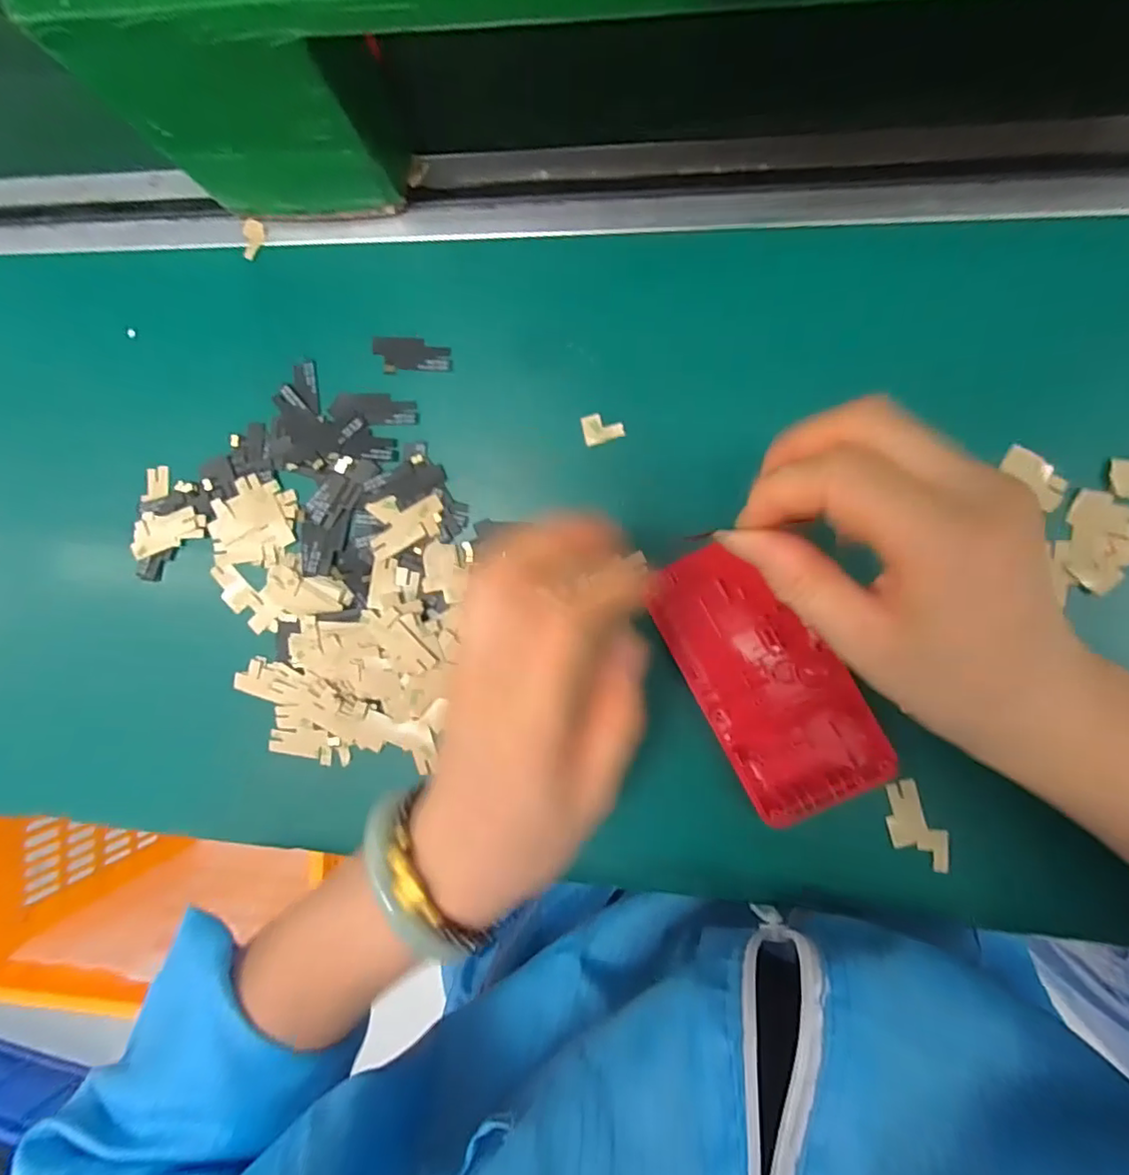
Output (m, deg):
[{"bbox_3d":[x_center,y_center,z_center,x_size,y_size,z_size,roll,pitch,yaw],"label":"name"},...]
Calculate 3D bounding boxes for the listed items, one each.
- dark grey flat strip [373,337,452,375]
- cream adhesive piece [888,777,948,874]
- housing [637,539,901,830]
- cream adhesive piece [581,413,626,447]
[{"bbox_3d":[-0.074,-0.113,0.278,0.037,0.004,0.017,-2,98,3],"label":"dark grey flat strip"},{"bbox_3d":[0.154,0.106,0.251,0.020,0.004,0.041,-31,85,6],"label":"cream adhesive piece"},{"bbox_3d":[0.086,0.040,0.253,0.061,0.009,0.121,-35,85,5],"label":"housing"},{"bbox_3d":[0.018,-0.075,0.268,0.018,0.005,0.013,-11,87,7],"label":"cream adhesive piece"}]

